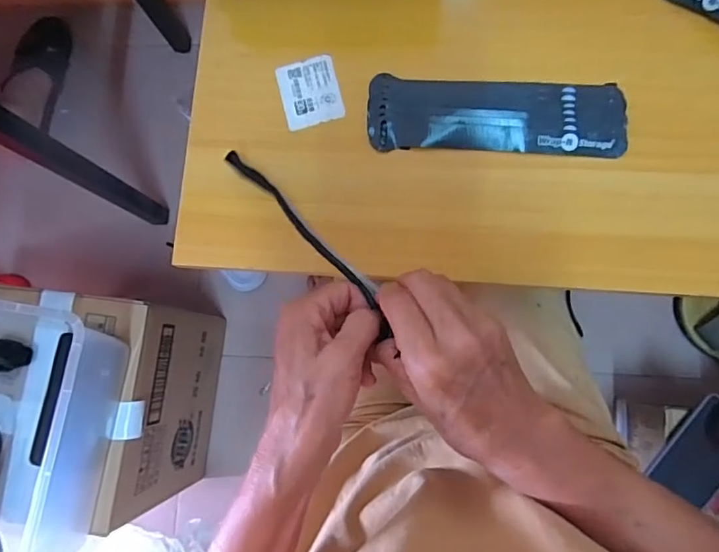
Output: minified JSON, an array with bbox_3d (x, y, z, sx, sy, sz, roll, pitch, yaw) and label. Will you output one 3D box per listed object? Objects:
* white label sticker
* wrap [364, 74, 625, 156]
[{"bbox_3d":[-0.041,-0.155,0.433,0.049,0.004,0.058,-15,81,3],"label":"white label sticker"},{"bbox_3d":[0.108,-0.128,0.412,0.200,0.009,0.061,5,83,6],"label":"wrap"}]

